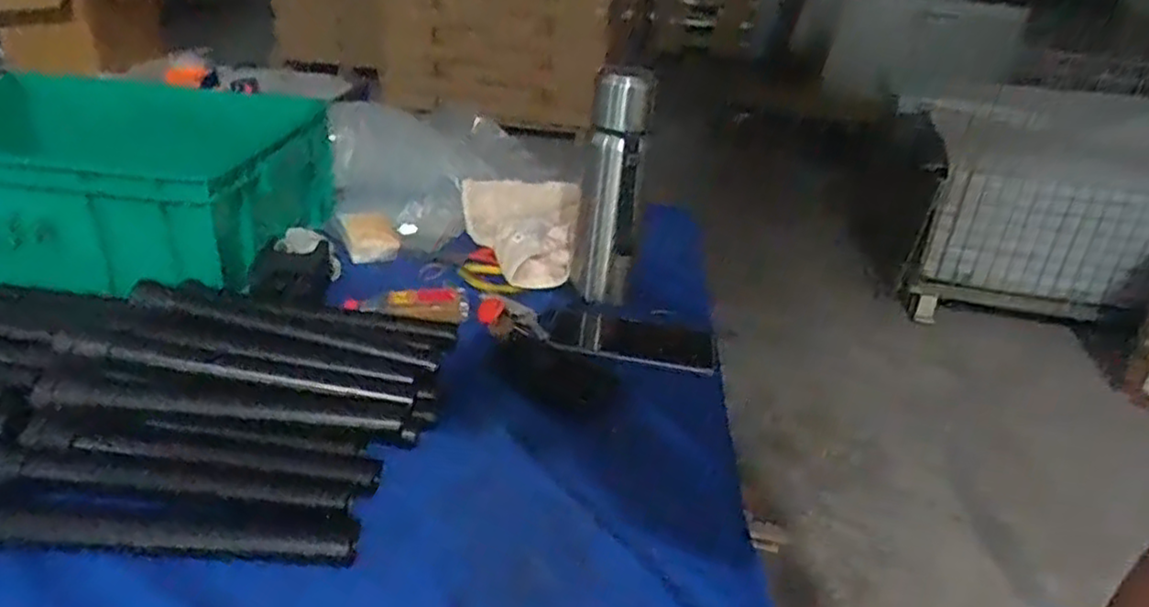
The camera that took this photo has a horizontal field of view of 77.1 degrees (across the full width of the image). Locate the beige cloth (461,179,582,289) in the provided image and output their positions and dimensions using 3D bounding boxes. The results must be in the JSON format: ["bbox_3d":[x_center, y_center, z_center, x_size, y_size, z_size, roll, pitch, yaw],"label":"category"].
[{"bbox_3d":[-0.061,-0.086,0.874,0.148,0.056,0.216,1,27,-8],"label":"beige cloth"}]

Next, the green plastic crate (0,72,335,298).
[{"bbox_3d":[-0.508,-0.144,0.800,0.404,0.125,0.305,6,27,1],"label":"green plastic crate"}]

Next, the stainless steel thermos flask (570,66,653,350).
[{"bbox_3d":[0.036,-0.095,0.752,0.061,0.266,0.065,5,28,-2],"label":"stainless steel thermos flask"}]

